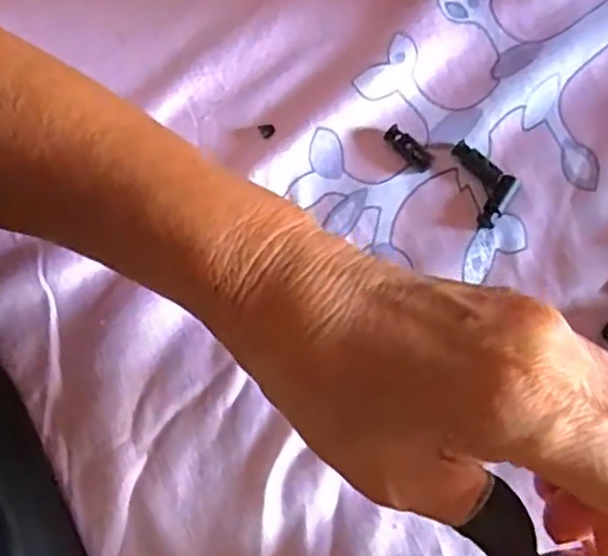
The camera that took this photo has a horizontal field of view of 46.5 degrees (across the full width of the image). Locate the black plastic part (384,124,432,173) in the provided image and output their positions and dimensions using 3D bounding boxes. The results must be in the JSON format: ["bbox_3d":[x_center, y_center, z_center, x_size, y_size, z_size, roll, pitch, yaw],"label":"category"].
[{"bbox_3d":[0.047,-0.058,0.316,0.009,0.005,0.024,-43,80,-7],"label":"black plastic part"}]

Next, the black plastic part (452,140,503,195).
[{"bbox_3d":[0.078,-0.051,0.314,0.009,0.005,0.025,-42,80,-7],"label":"black plastic part"}]

